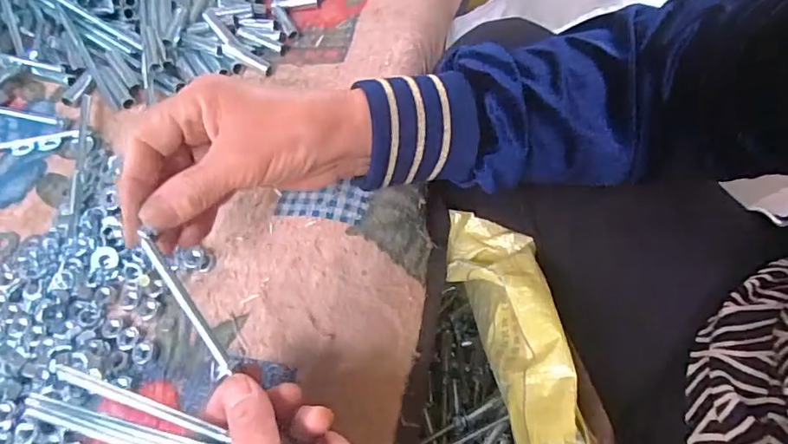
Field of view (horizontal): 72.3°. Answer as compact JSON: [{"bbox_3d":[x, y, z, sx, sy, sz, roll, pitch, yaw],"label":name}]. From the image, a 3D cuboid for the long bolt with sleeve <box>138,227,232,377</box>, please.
[{"bbox_3d":[-0.105,0.041,0.271,0.007,0.006,0.080,-33,82,-17],"label":"long bolt with sleeve"}]

